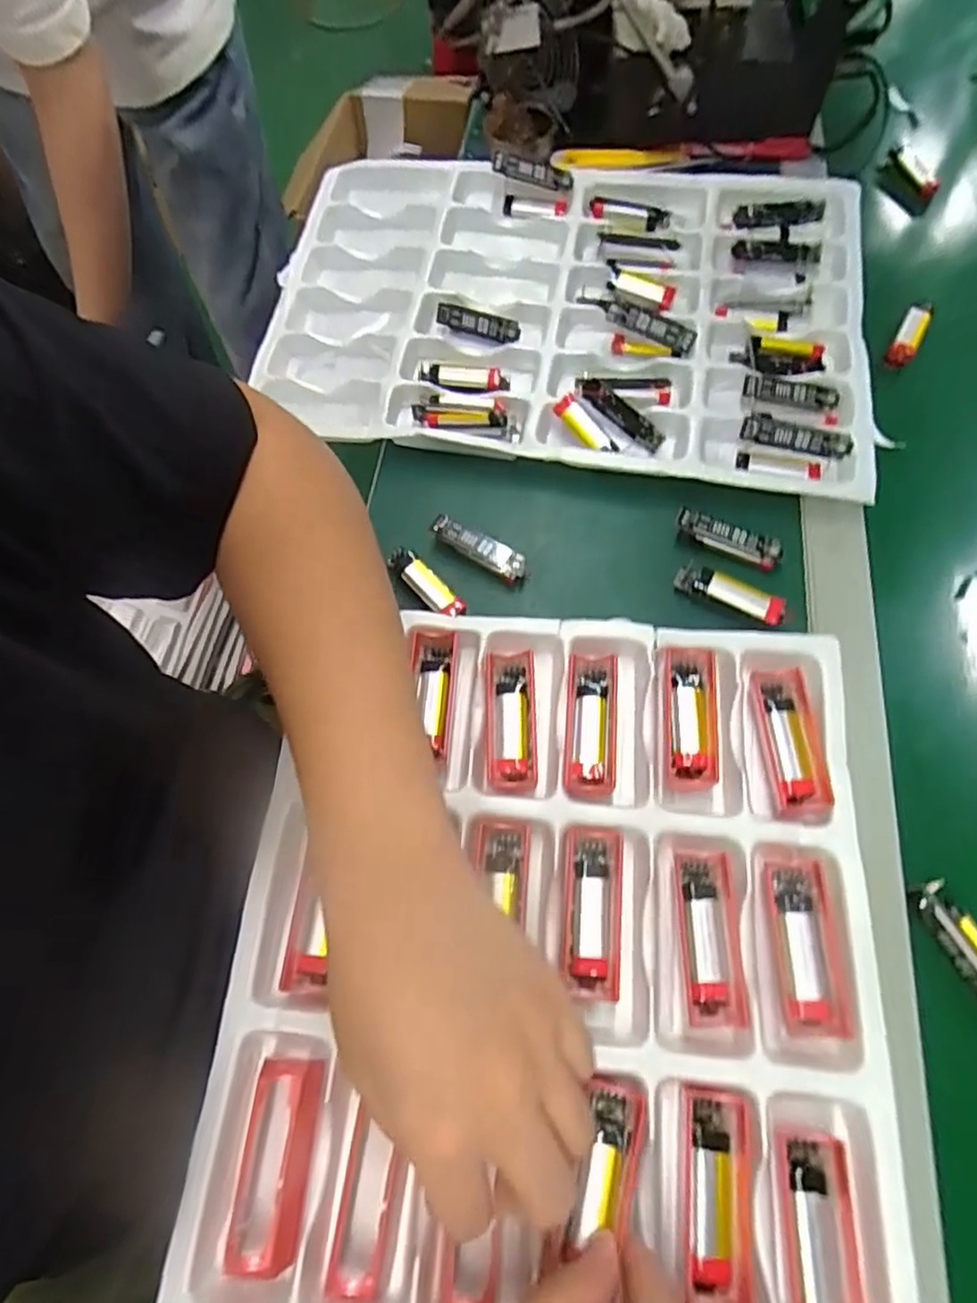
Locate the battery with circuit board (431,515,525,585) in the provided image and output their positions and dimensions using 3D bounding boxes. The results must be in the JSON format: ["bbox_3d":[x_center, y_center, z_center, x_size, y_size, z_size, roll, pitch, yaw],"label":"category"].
[{"bbox_3d":[-0.007,-0.067,0.438,0.067,0.019,0.018,30,70,14],"label":"battery with circuit board"}]

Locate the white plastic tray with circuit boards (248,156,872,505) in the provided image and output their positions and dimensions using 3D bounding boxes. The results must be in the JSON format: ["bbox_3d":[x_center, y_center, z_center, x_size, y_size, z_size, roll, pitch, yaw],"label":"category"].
[{"bbox_3d":[0.053,-0.272,0.520,0.442,0.031,0.304,9,66,6],"label":"white plastic tray with circuit boards"}]

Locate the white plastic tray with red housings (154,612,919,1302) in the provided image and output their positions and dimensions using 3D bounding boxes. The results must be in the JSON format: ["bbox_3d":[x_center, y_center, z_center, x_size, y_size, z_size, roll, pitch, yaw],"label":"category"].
[{"bbox_3d":[0.027,0.189,0.316,0.311,0.022,0.445,5,66,4],"label":"white plastic tray with red housings"}]

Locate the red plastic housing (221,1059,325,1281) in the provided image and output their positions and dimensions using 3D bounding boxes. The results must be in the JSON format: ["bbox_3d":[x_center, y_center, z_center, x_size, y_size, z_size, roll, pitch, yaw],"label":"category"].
[{"bbox_3d":[-0.097,0.231,0.302,0.033,0.021,0.079,5,65,4],"label":"red plastic housing"}]

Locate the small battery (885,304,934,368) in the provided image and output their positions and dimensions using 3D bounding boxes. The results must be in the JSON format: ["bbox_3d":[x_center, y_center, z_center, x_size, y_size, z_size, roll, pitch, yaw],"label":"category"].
[{"bbox_3d":[0.320,-0.240,0.509,0.020,0.014,0.059,29,69,14],"label":"small battery"}]

